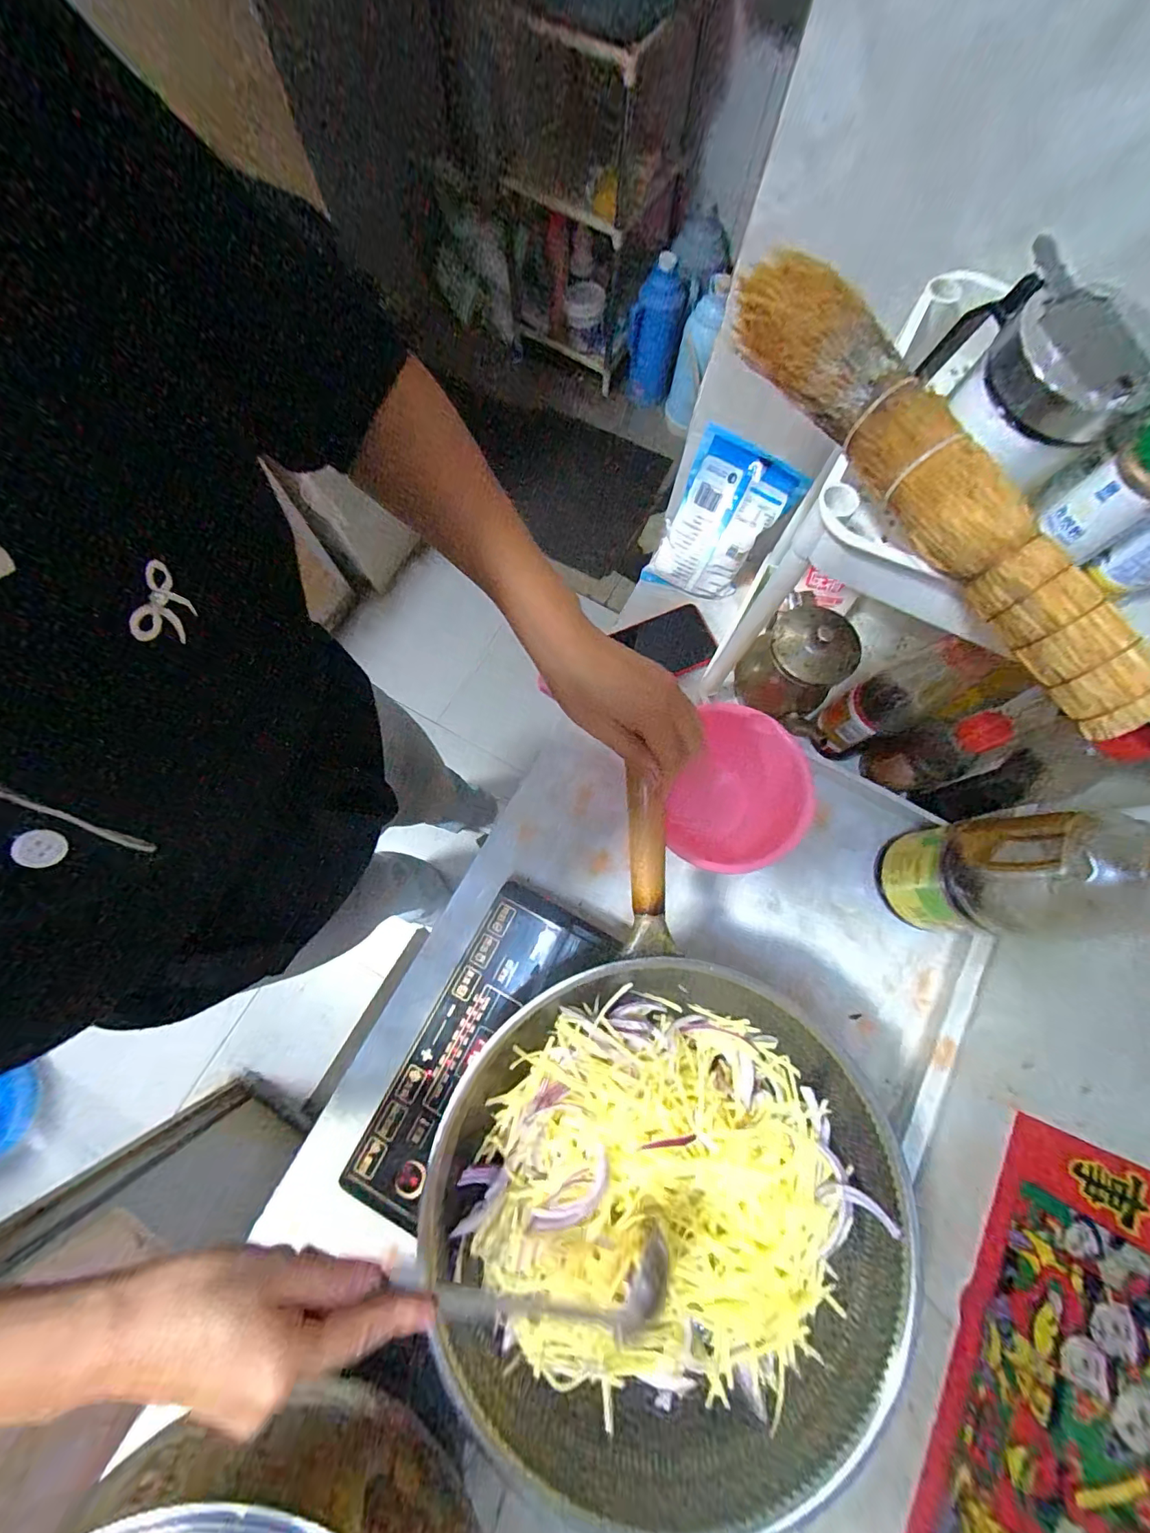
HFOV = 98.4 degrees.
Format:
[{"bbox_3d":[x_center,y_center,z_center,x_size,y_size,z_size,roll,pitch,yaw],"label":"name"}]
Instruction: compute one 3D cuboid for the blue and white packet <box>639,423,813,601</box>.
[{"bbox_3d":[0.160,-0.265,0.554,0.112,0.160,0.027,27,41,0],"label":"blue and white packet"}]

